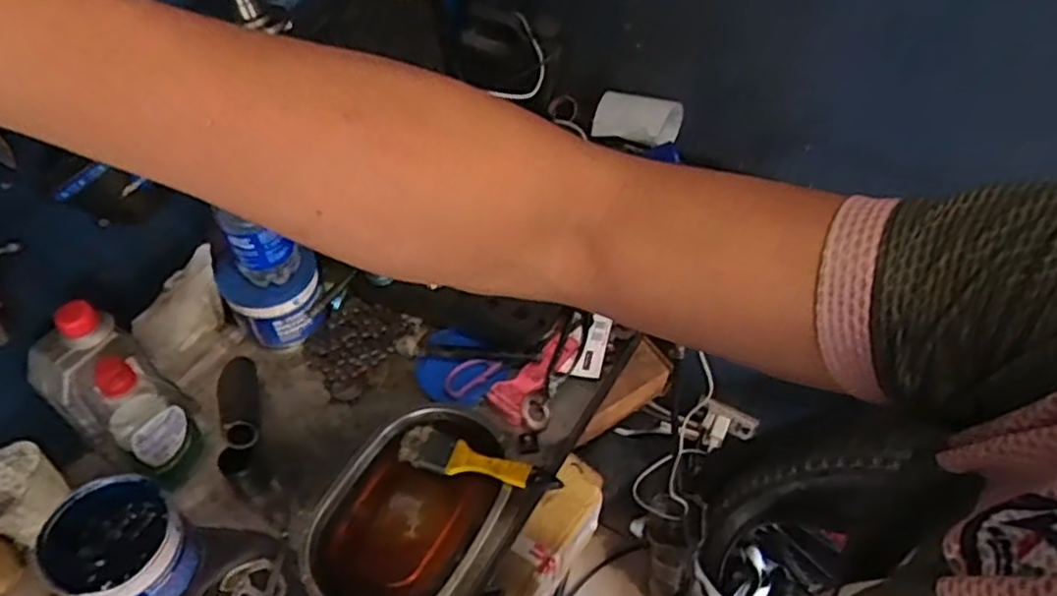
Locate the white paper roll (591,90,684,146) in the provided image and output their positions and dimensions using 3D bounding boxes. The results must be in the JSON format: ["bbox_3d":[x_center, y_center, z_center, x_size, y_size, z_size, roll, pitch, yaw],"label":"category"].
[{"bbox_3d":[0.148,-0.237,0.932,0.117,0.057,0.061,8,51,8],"label":"white paper roll"}]

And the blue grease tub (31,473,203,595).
[{"bbox_3d":[-0.352,0.217,0.603,0.111,0.087,0.094,32,57,24],"label":"blue grease tub"}]

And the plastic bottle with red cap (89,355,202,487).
[{"bbox_3d":[-0.366,0.110,0.655,0.054,0.158,0.067,35,59,26],"label":"plastic bottle with red cap"}]

